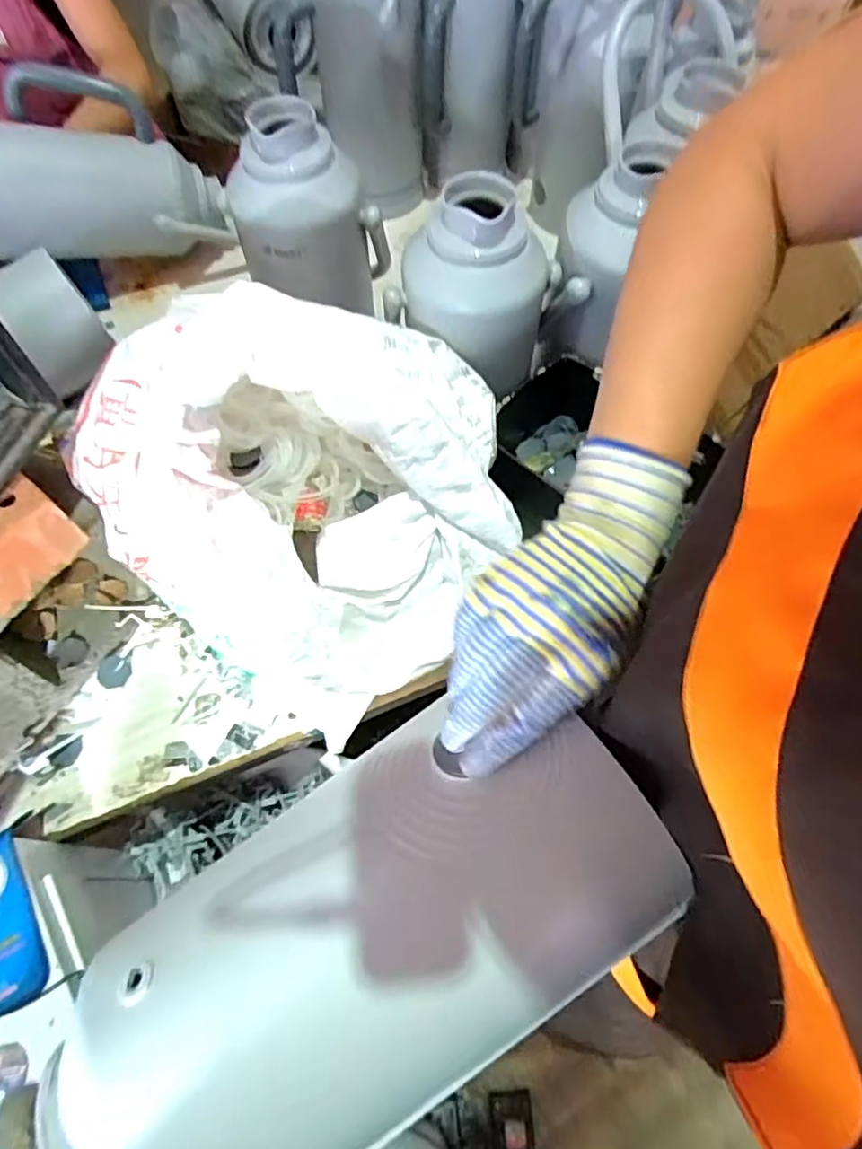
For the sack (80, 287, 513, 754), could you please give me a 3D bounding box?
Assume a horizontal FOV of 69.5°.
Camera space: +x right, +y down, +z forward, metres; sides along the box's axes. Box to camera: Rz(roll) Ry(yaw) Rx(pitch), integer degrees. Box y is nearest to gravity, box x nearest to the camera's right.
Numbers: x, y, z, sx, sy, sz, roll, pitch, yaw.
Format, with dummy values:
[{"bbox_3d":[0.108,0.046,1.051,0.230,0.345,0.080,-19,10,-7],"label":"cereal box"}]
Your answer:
[{"bbox_3d":[-0.120,-0.103,0.651,0.400,0.251,0.377,36,68,16],"label":"sack"}]

